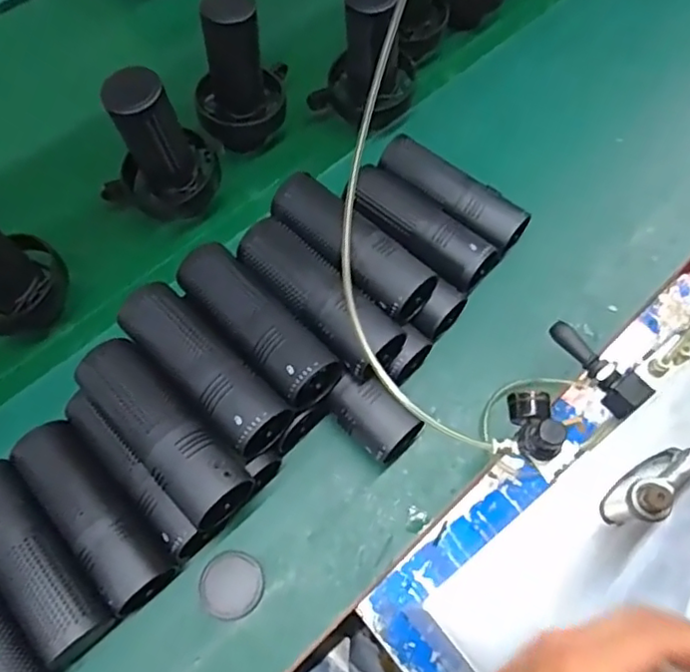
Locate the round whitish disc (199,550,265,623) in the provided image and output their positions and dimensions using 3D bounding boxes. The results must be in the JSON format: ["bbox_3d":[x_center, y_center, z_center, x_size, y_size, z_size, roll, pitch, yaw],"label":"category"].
[{"bbox_3d":[-0.093,0.205,0.493,0.051,0.004,0.051,0,65,0],"label":"round whitish disc"}]

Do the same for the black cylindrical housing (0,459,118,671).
[{"bbox_3d":[-0.247,0.175,0.475,0.052,0.053,0.162,-39,72,-16],"label":"black cylindrical housing"}]

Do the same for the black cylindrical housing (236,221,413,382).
[{"bbox_3d":[-0.025,-0.034,0.516,0.165,0.046,0.057,41,71,16],"label":"black cylindrical housing"}]

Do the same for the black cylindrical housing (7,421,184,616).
[{"bbox_3d":[-0.205,0.144,0.493,0.057,0.054,0.163,-41,72,-17],"label":"black cylindrical housing"}]

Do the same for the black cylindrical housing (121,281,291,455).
[{"bbox_3d":[-0.119,0.024,0.489,0.167,0.047,0.055,42,72,17],"label":"black cylindrical housing"}]

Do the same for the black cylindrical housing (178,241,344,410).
[{"bbox_3d":[-0.077,-0.011,0.504,0.159,0.046,0.057,41,71,16],"label":"black cylindrical housing"}]

